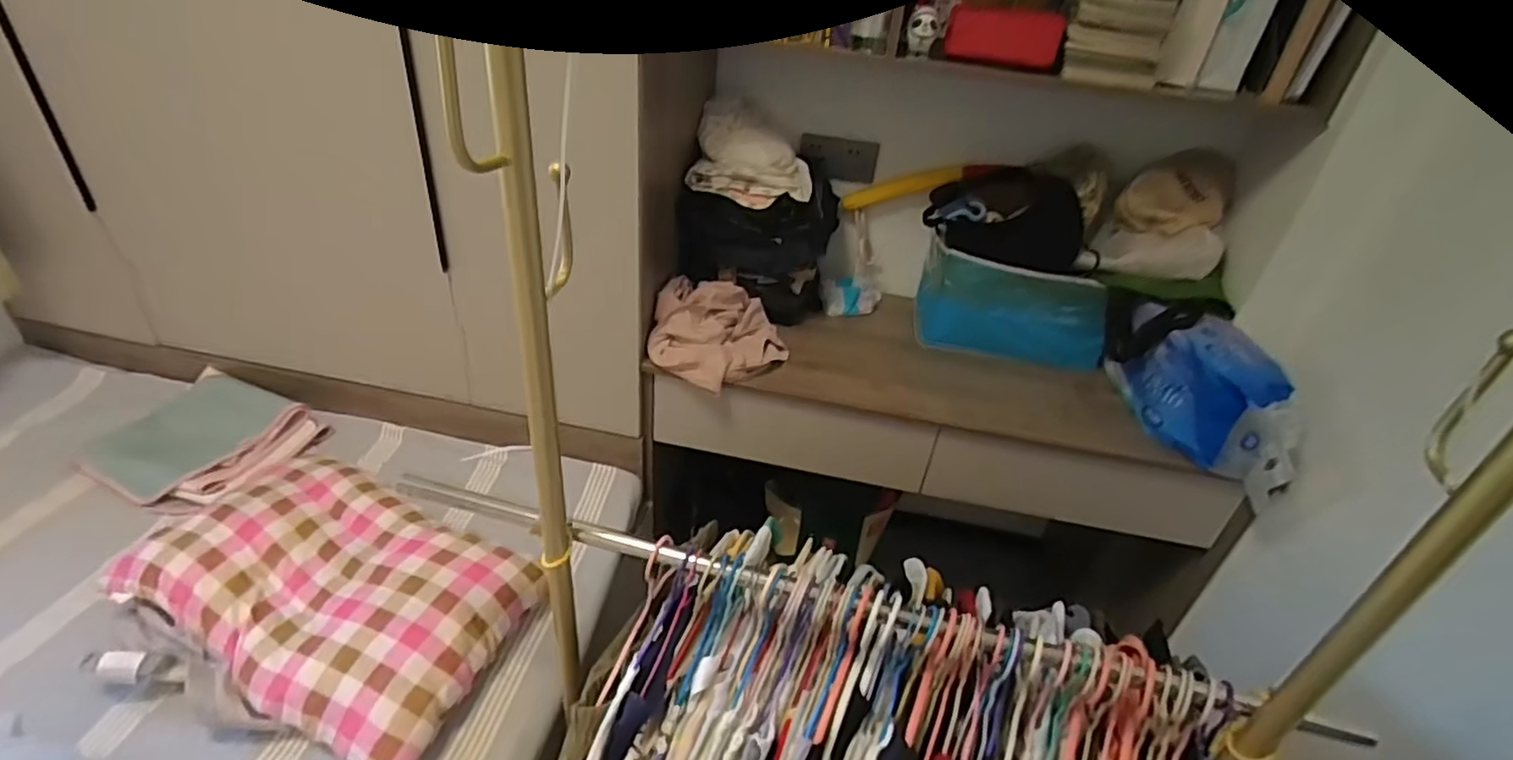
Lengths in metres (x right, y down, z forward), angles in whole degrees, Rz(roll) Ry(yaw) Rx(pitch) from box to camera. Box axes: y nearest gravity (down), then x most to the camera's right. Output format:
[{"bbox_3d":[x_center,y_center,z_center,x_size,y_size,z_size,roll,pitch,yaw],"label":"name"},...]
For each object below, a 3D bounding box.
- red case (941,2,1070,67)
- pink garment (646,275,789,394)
[{"bbox_3d":[0.419,-0.582,1.135,0.183,0.081,0.038,17,35,15],"label":"red case"},{"bbox_3d":[-0.070,-0.100,1.330,0.262,0.107,0.242,6,34,-1],"label":"pink garment"}]

